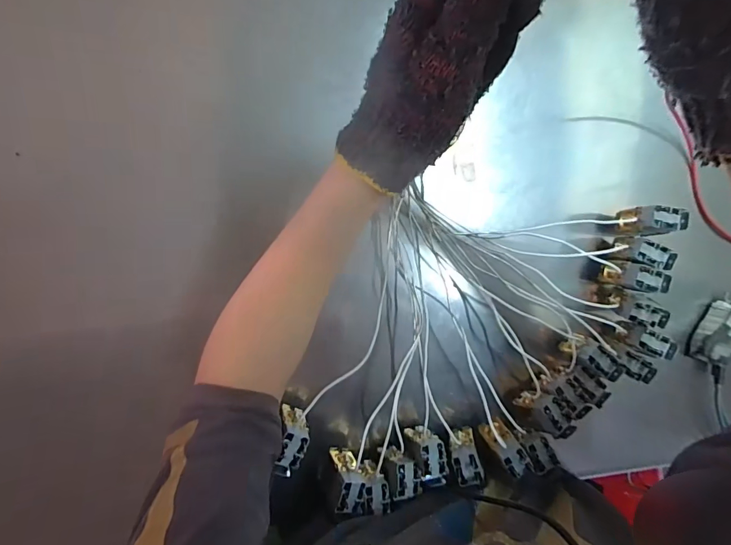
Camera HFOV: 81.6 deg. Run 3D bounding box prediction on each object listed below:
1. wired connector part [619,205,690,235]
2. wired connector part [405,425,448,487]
[{"bbox_3d":[0.282,-0.051,0.420,0.023,0.061,0.027,0,93,-34],"label":"wired connector part"},{"bbox_3d":[0.058,0.168,0.395,0.025,0.038,0.041,-13,95,-8],"label":"wired connector part"}]

